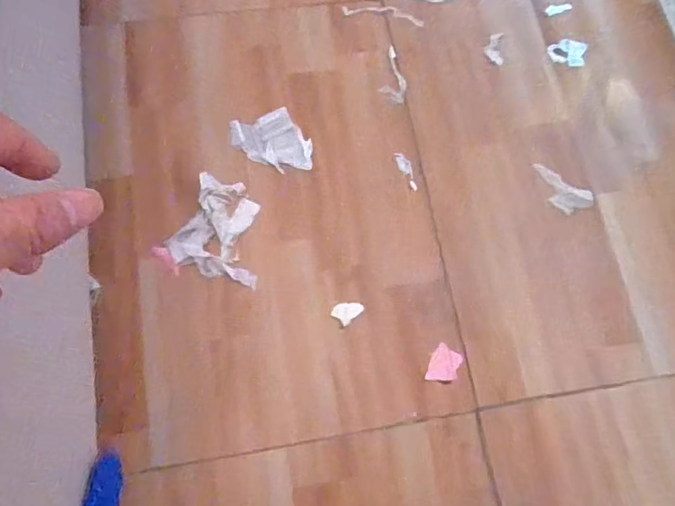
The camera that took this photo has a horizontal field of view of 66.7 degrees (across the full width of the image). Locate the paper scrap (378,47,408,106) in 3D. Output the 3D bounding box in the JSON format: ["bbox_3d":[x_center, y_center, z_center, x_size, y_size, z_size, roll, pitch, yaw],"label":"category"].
[{"bbox_3d":[0.082,-0.254,0.731,0.037,0.005,0.091,9,73,1],"label":"paper scrap"}]

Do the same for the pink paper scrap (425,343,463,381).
[{"bbox_3d":[0.129,0.135,0.616,0.035,0.004,0.045,25,74,5],"label":"pink paper scrap"}]

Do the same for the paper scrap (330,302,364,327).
[{"bbox_3d":[0.012,0.070,0.628,0.034,0.005,0.026,-42,79,-13],"label":"paper scrap"}]

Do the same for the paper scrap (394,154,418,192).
[{"bbox_3d":[0.092,-0.110,0.685,0.017,0.004,0.057,-13,74,-6],"label":"paper scrap"}]

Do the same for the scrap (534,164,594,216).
[{"bbox_3d":[0.296,-0.082,0.683,0.086,0.006,0.043,34,75,8],"label":"scrap"}]

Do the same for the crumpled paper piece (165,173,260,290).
[{"bbox_3d":[-0.146,-0.031,0.644,0.111,0.009,0.125,12,73,1],"label":"crumpled paper piece"}]

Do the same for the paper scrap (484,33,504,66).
[{"bbox_3d":[0.228,-0.298,0.746,0.026,0.004,0.051,4,73,-1],"label":"paper scrap"}]

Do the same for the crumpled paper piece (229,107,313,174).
[{"bbox_3d":[-0.088,-0.146,0.685,0.097,0.006,0.089,-17,75,-7],"label":"crumpled paper piece"}]

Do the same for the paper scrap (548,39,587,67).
[{"bbox_3d":[0.335,-0.293,0.749,0.052,0.005,0.041,13,73,2],"label":"paper scrap"}]

